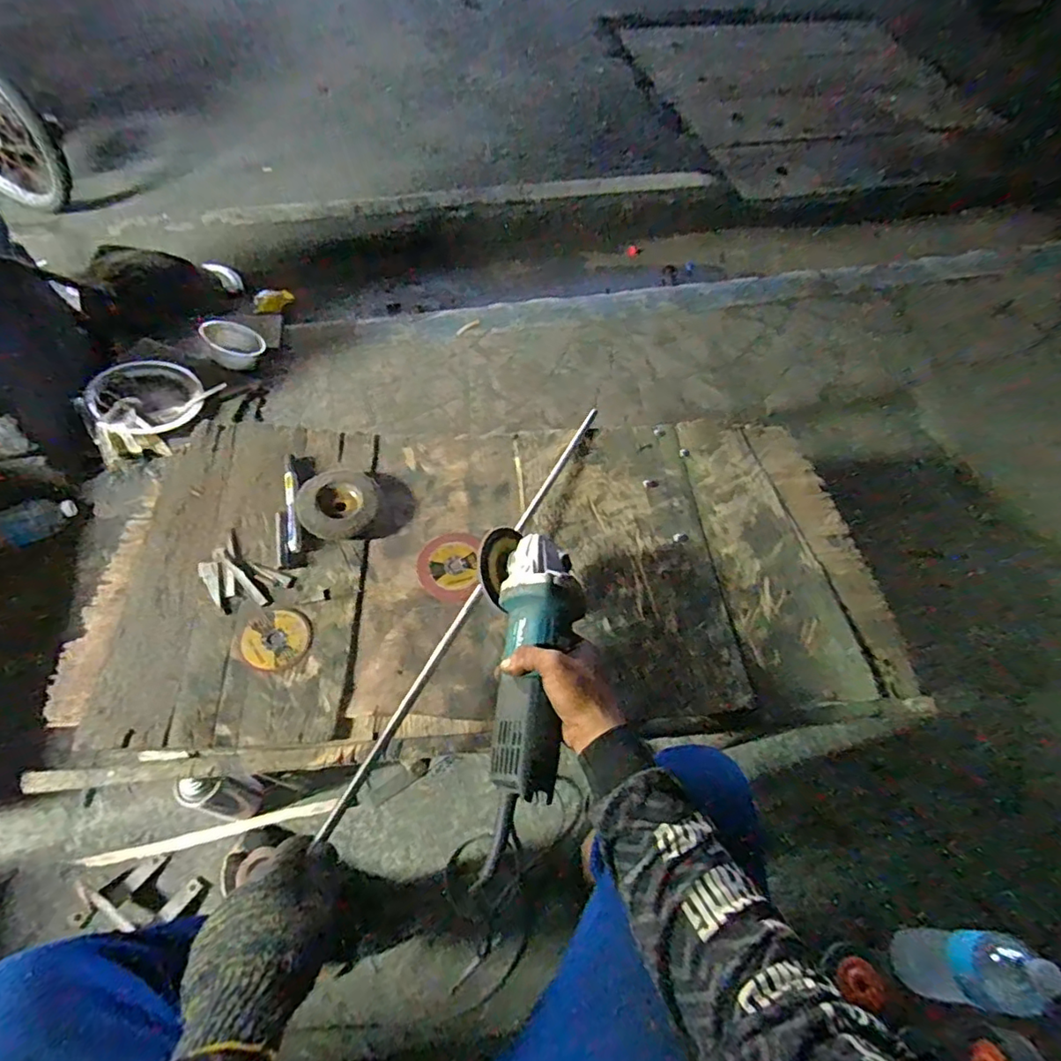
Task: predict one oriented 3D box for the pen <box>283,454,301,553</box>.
[{"bbox_3d":[-0.304,-0.037,0.728,0.016,0.011,0.142,-11,59,-10],"label":"pen"}]

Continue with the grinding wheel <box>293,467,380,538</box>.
[{"bbox_3d":[-0.248,-0.036,0.747,0.101,0.025,0.102,1,58,-2],"label":"grinding wheel"}]

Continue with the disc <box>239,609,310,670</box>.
[{"bbox_3d":[-0.287,0.122,0.645,0.068,0.011,0.069,1,58,-2],"label":"disc"}]

